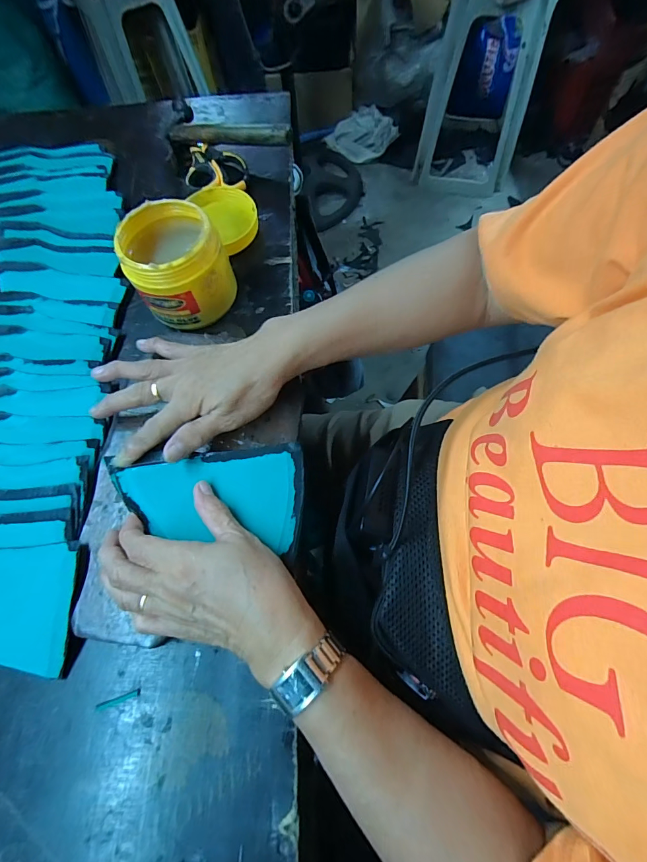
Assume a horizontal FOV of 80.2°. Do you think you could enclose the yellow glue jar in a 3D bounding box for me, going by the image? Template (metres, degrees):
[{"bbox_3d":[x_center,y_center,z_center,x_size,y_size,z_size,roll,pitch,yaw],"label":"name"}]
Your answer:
[{"bbox_3d":[-0.141,-0.162,0.379,0.089,0.077,0.090,-1,68,3],"label":"yellow glue jar"}]

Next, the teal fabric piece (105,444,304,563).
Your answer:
[{"bbox_3d":[-0.096,0.050,0.309,0.158,0.009,0.081,1,68,5],"label":"teal fabric piece"}]

